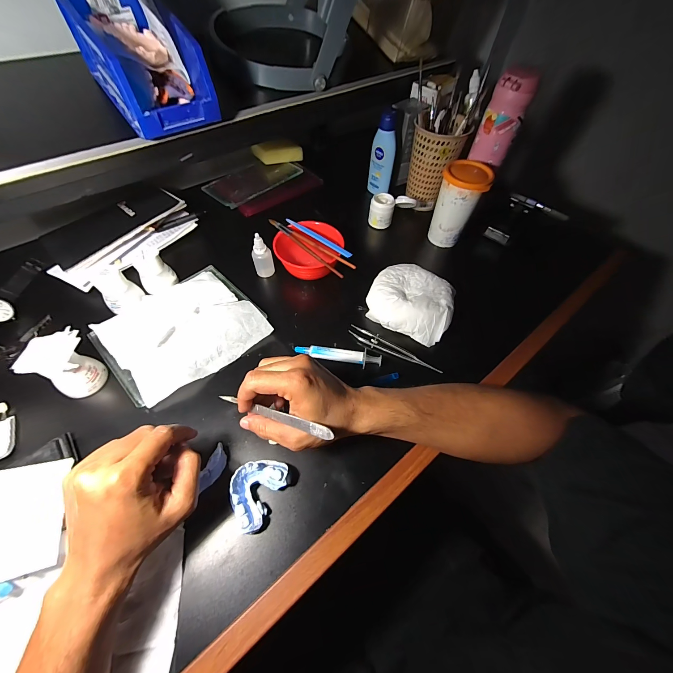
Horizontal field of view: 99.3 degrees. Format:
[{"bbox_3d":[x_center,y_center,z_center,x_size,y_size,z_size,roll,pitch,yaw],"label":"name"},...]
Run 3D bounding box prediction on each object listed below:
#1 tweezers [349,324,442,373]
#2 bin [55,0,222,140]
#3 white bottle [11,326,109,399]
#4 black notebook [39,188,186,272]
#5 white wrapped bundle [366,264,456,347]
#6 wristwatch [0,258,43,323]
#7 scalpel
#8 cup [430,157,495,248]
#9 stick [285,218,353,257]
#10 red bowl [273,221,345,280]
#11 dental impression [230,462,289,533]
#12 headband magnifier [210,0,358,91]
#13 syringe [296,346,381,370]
[{"bbox_3d":[0.081,0.019,0.408,0.138,0.015,0.016,26,60,13],"label":"tweezers"},{"bbox_3d":[-0.237,-0.338,0.349,0.099,0.103,0.152,-35,66,-22],"label":"bin"},{"bbox_3d":[-0.328,0.036,0.346,0.055,0.067,0.059,-19,60,-14],"label":"white bottle"},{"bbox_3d":[-0.382,-0.197,0.493,0.118,0.009,0.208,38,69,25],"label":"black notebook"},{"bbox_3d":[0.116,-0.057,0.441,0.127,0.044,0.116,22,59,11],"label":"white wrapped bundle"},{"bbox_3d":[-0.491,-0.071,0.434,0.018,0.046,0.133,-5,58,-6],"label":"wristwatch"},{"bbox_3d":[-0.064,0.079,0.289,0.133,0.007,0.008,12,57,22],"label":"scalpel"},{"bbox_3d":[0.208,-0.231,0.502,0.072,0.124,0.079,20,59,10],"label":"cup"},{"bbox_3d":[-0.031,-0.161,0.464,0.135,0.006,0.013,37,63,19],"label":"stick"},{"bbox_3d":[-0.048,-0.140,0.480,0.108,0.057,0.099,1,58,-2],"label":"red bowl"},{"bbox_3d":[-0.084,0.160,0.300,0.047,0.030,0.065,27,60,14],"label":"dental impression"},{"bbox_3d":[-0.076,-0.503,0.429,0.216,0.167,0.162,-2,58,-4],"label":"headband magnifier"},{"bbox_3d":[0.003,0.028,0.396,0.117,0.020,0.020,8,58,2],"label":"syringe"}]

